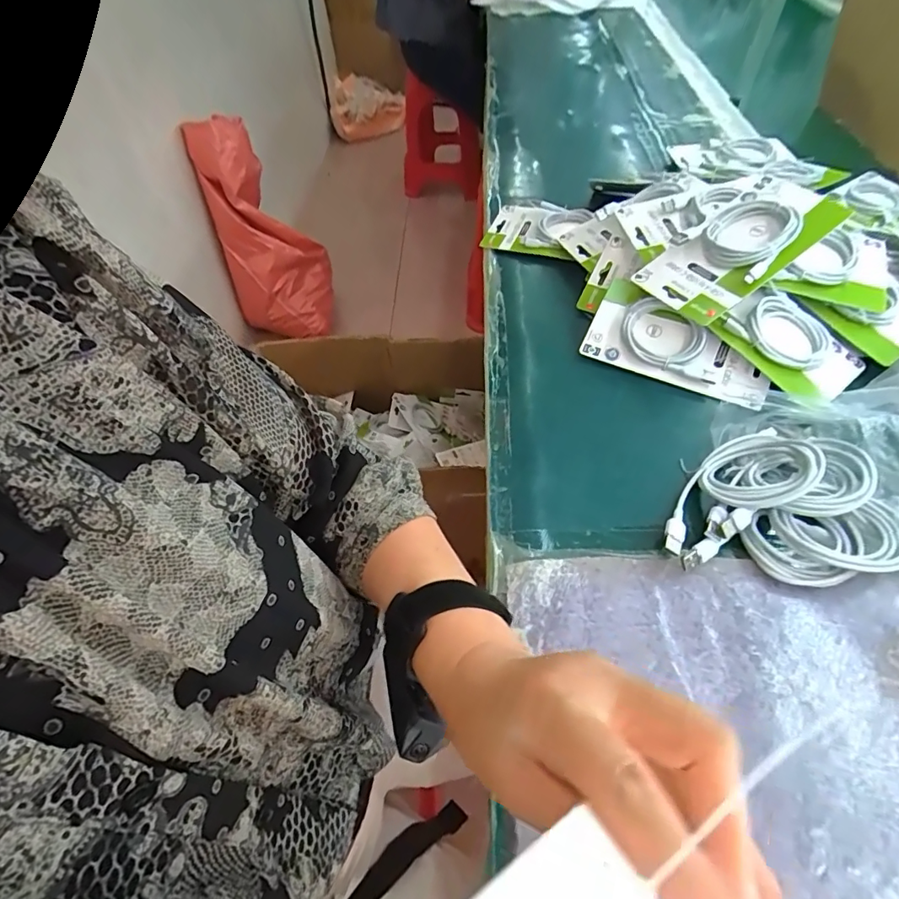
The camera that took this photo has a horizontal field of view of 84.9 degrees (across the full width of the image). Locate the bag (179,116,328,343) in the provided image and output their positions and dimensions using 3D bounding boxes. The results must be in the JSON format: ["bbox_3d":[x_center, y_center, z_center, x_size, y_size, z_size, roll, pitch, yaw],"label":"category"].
[{"bbox_3d":[-0.572,-0.651,1.518,0.300,0.611,0.151,-34,35,-20],"label":"bag"}]

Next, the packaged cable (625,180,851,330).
[{"bbox_3d":[0.292,-0.203,0.488,0.183,0.028,0.096,-38,53,3],"label":"packaged cable"}]

